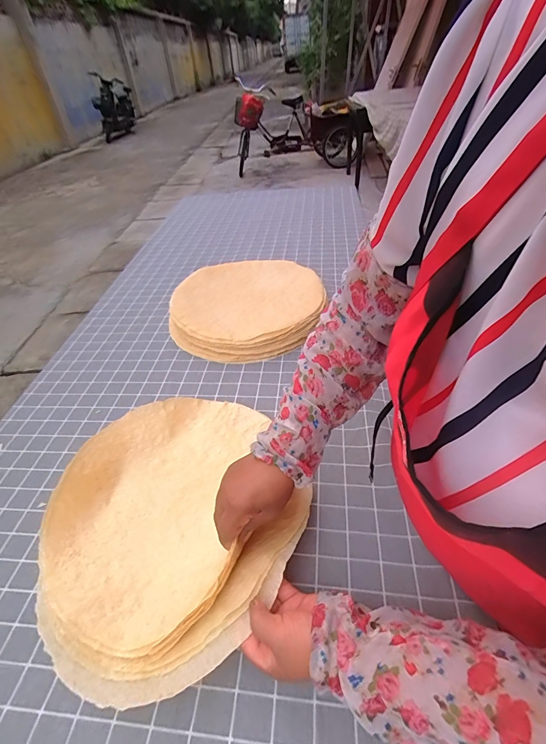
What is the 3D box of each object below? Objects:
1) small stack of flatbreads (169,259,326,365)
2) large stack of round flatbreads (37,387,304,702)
[{"bbox_3d":[-0.064,-0.175,0.889,0.370,0.056,0.401,0,44,5],"label":"small stack of flatbreads"},{"bbox_3d":[-0.130,0.183,0.486,0.332,0.062,0.386,10,46,16],"label":"large stack of round flatbreads"}]

